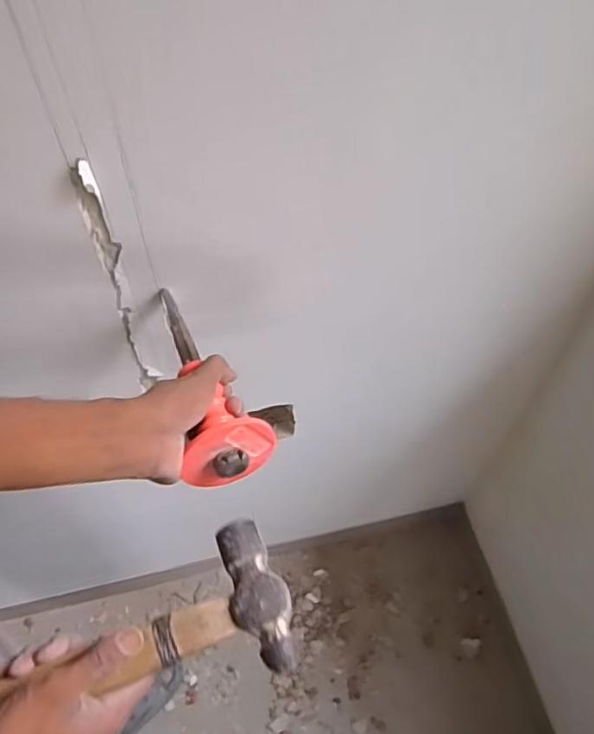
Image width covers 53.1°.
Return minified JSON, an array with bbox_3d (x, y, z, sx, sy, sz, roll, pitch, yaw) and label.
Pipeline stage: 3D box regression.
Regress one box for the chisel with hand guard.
[{"bbox_3d":[-0.085,0.003,0.516,0.071,0.063,0.206,-19,50,-11],"label":"chisel with hand guard"}]

